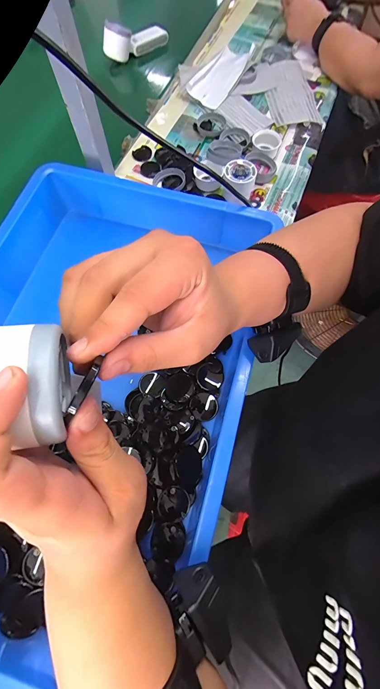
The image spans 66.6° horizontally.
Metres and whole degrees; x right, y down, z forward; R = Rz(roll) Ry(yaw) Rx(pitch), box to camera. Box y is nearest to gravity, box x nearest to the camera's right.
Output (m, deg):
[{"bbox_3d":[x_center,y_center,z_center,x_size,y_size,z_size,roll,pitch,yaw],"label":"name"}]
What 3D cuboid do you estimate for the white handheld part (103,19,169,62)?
[{"bbox_3d":[-0.129,-0.734,0.696,0.163,0.061,0.040,-38,74,-27],"label":"white handheld part"}]

